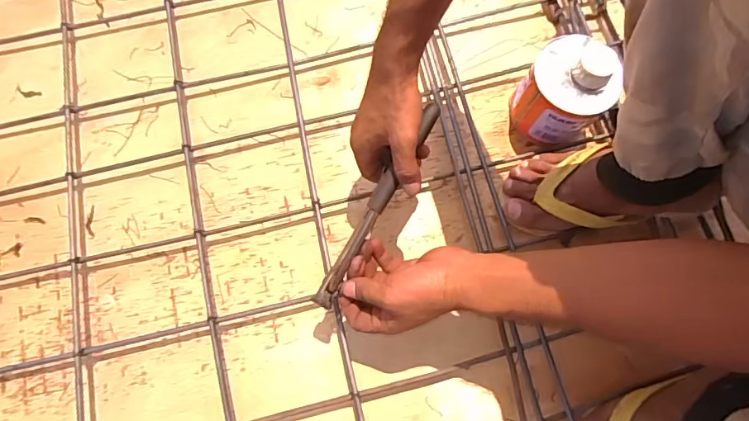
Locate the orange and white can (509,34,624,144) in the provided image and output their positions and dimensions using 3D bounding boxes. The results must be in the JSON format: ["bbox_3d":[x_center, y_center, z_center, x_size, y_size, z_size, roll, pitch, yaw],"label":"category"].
[{"bbox_3d":[0.222,-0.139,0.550,0.096,0.110,0.092,0,74,-1],"label":"orange and white can"}]

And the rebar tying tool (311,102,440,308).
[{"bbox_3d":[0.002,-0.006,0.458,0.018,0.021,0.225,30,91,8],"label":"rebar tying tool"}]

